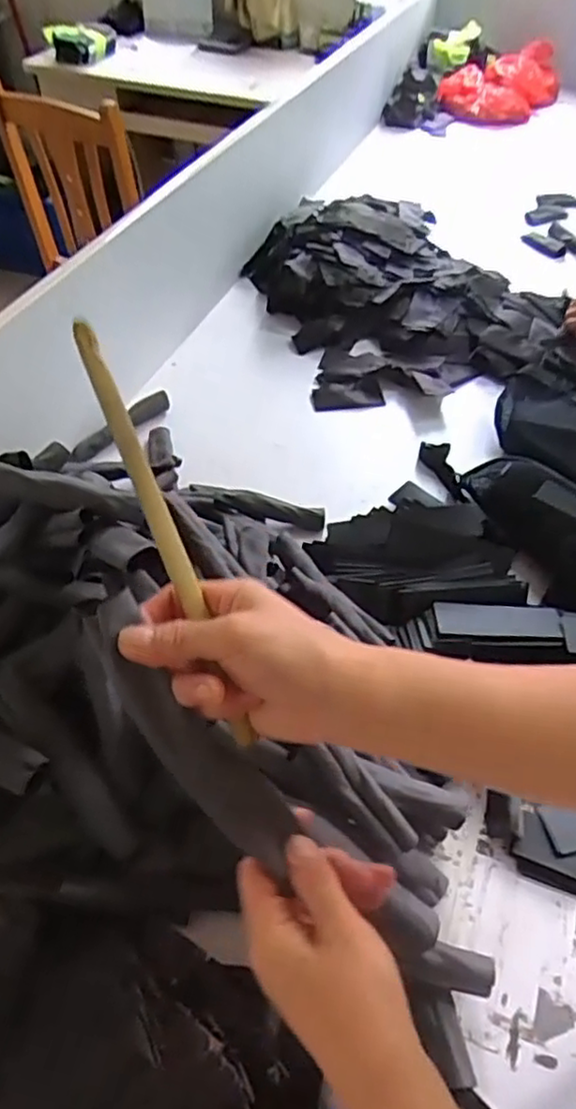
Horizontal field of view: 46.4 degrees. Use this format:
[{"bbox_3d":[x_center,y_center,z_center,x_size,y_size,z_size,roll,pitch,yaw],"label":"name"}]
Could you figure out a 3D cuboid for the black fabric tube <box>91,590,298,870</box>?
[{"bbox_3d":[-0.051,0.098,0.363,0.038,0.014,0.167,-40,97,-29],"label":"black fabric tube"}]

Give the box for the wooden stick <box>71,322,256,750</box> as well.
[{"bbox_3d":[-0.073,-0.018,0.387,0.013,0.019,0.262,-21,82,-18],"label":"wooden stick"}]

